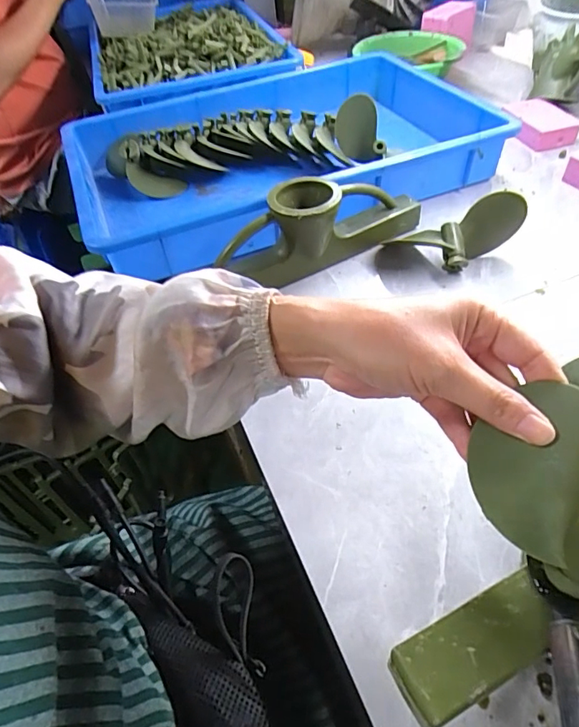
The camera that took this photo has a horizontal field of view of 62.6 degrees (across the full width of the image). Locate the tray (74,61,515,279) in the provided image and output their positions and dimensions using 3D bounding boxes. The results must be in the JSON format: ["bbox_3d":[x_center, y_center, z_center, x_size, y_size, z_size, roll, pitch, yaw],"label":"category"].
[{"bbox_3d":[-0.011,-0.313,0.695,0.568,0.096,0.413,-20,50,-11],"label":"tray"}]

